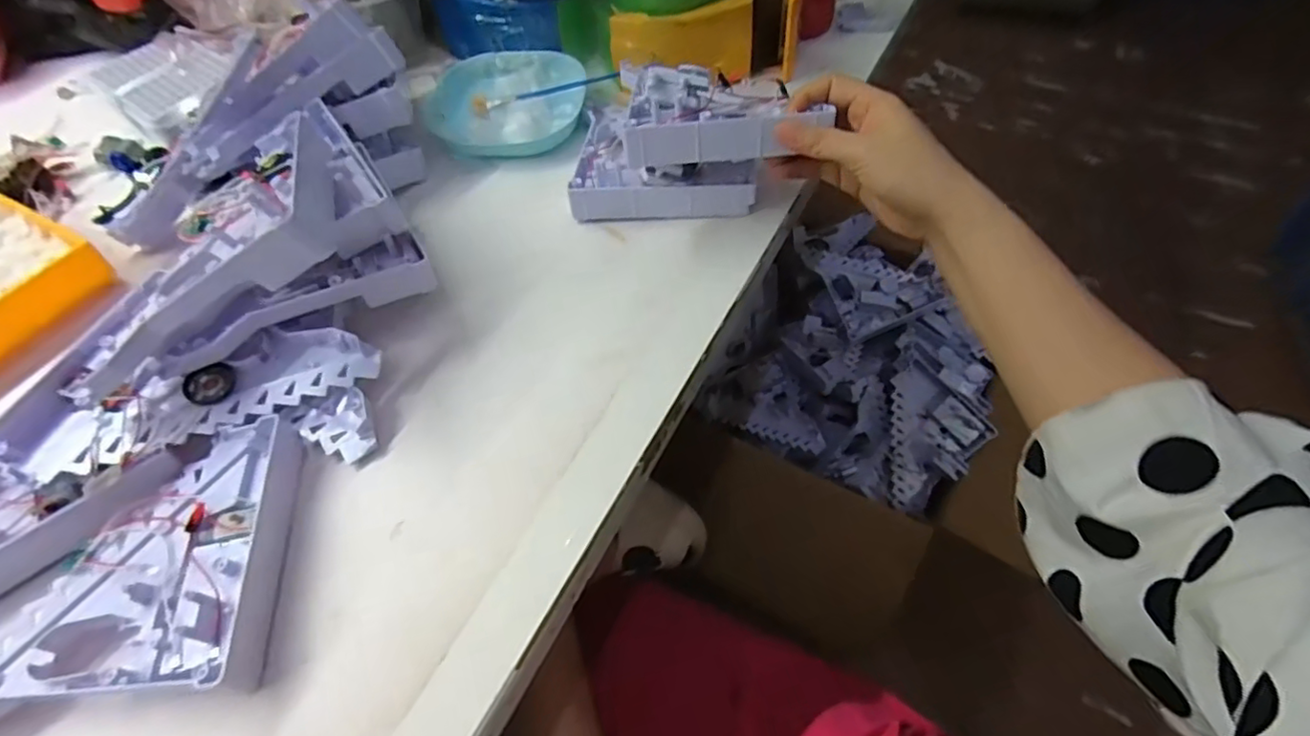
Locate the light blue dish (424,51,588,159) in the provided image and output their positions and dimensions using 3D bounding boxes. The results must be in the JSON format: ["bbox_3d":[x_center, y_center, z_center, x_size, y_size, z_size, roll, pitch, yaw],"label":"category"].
[{"bbox_3d":[-0.129,-0.231,0.539,0.138,0.025,0.123,-2,55,3],"label":"light blue dish"}]

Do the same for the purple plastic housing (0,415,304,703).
[{"bbox_3d":[-0.263,0.100,0.308,0.145,0.029,0.130,-10,55,-3],"label":"purple plastic housing"}]

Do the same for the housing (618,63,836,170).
[{"bbox_3d":[0.041,-0.180,0.410,0.124,0.042,0.078,-5,55,1],"label":"housing"}]

